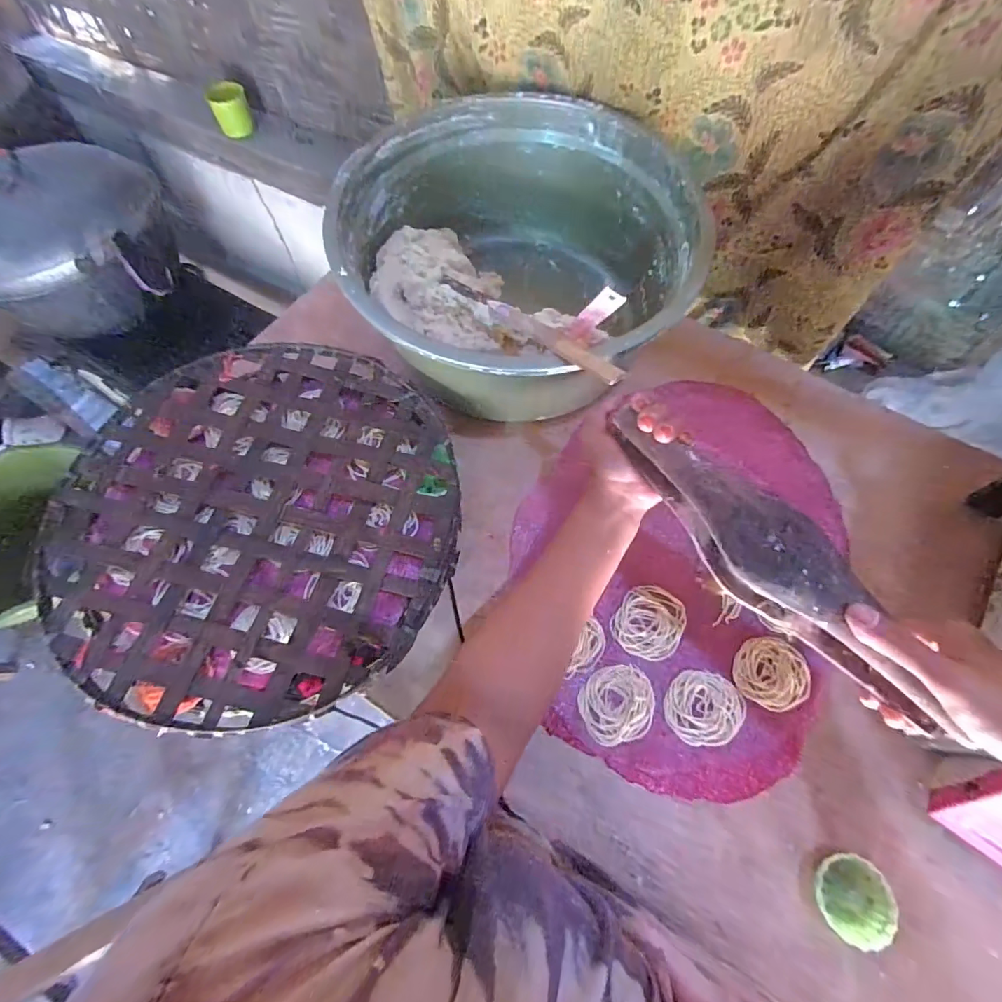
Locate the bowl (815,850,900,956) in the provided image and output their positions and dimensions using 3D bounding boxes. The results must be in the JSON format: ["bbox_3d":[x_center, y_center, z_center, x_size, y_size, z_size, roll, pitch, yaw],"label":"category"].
[{"bbox_3d":[0.296,0.335,0.402,0.061,0.023,0.061,0,66,1],"label":"bowl"}]

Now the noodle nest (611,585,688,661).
[{"bbox_3d":[0.158,0.127,0.503,0.067,0.004,0.077,33,71,14],"label":"noodle nest"}]

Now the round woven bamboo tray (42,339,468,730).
[{"bbox_3d":[-0.251,0.014,0.497,0.402,0.042,0.390,0,66,1],"label":"round woven bamboo tray"}]

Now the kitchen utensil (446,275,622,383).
[{"bbox_3d":[0.019,-0.177,0.470,0.027,0.020,0.254,-39,58,-15],"label":"kitchen utensil"}]

